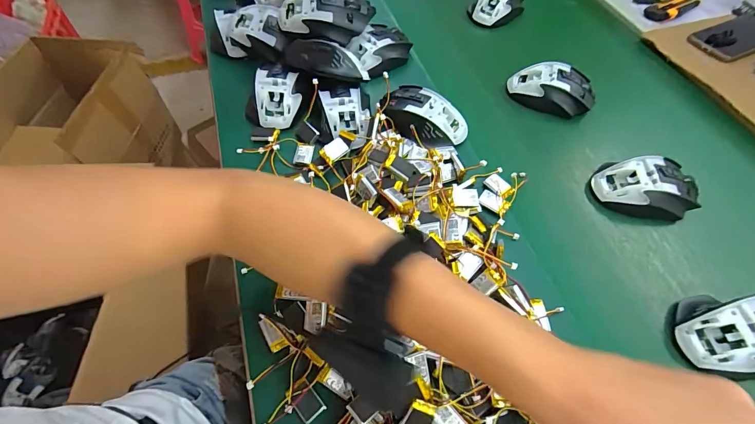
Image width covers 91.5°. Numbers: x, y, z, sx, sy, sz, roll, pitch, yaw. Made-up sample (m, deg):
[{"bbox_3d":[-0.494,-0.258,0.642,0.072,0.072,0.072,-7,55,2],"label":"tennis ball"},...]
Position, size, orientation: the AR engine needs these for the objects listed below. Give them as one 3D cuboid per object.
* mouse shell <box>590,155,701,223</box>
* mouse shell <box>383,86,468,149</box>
[{"bbox_3d":[0.314,-0.028,0.425,0.105,0.039,0.065,-1,58,-3],"label":"mouse shell"},{"bbox_3d":[0.060,-0.119,0.456,0.103,0.032,0.060,27,61,14],"label":"mouse shell"}]

